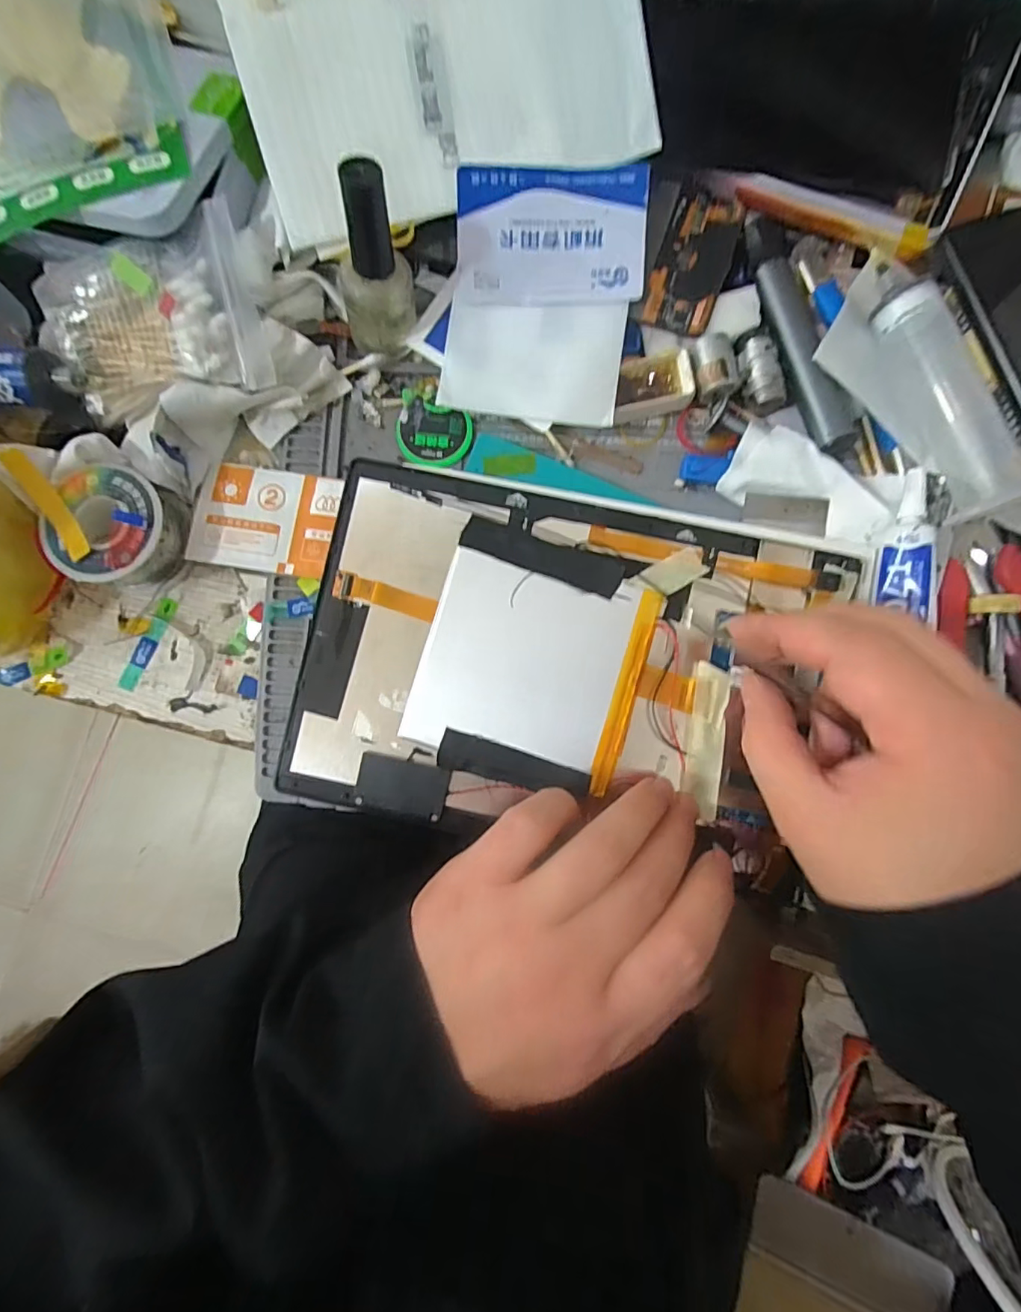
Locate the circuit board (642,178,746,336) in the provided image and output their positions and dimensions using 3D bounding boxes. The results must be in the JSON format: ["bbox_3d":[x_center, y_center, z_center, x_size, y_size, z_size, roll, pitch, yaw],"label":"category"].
[{"bbox_3d":[0.087,-0.189,0.254,0.033,0.007,0.069,18,84,2],"label":"circuit board"}]

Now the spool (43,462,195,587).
[{"bbox_3d":[-0.184,-0.059,0.250,0.048,0.031,0.051,0,84,0],"label":"spool"}]

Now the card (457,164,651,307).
[{"bbox_3d":[0.019,-0.193,0.246,0.085,0.004,0.053,0,106,1],"label":"card"}]

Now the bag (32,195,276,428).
[{"bbox_3d":[-0.164,-0.149,0.243,0.098,0.030,0.070,-13,84,-1],"label":"bag"}]

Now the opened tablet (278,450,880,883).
[{"bbox_3d":[0.022,0.003,0.242,0.226,0.011,0.154,11,84,1],"label":"opened tablet"}]

